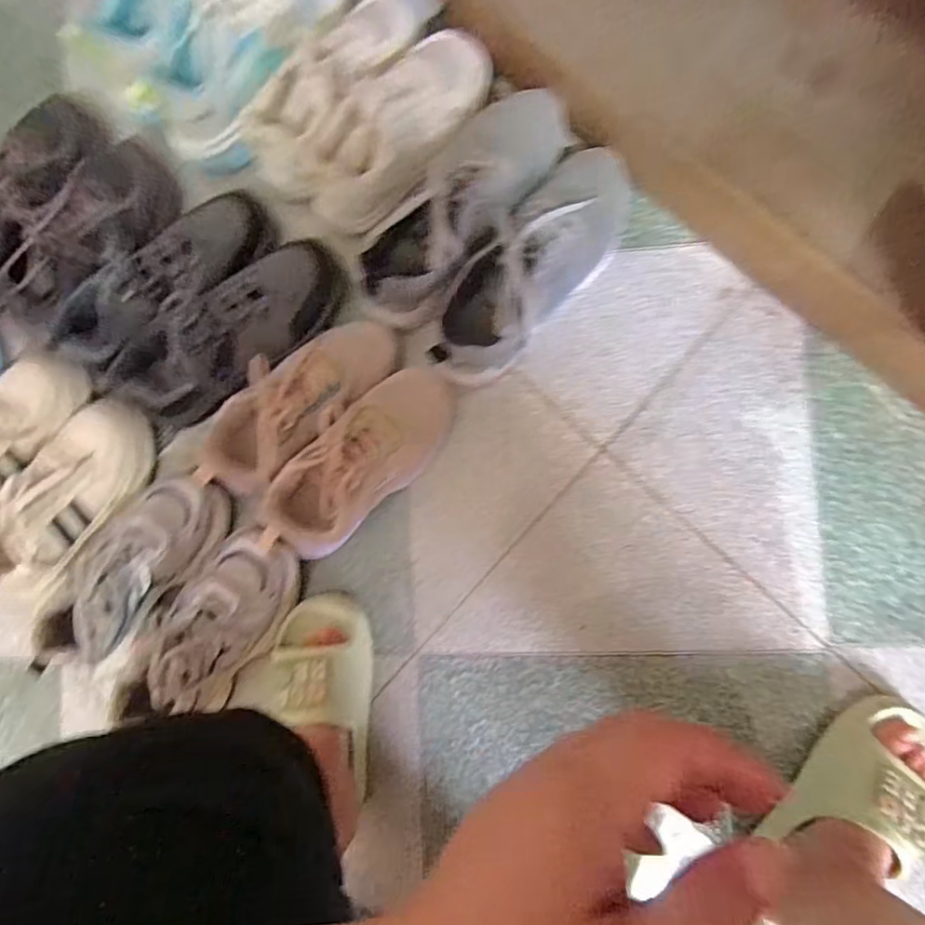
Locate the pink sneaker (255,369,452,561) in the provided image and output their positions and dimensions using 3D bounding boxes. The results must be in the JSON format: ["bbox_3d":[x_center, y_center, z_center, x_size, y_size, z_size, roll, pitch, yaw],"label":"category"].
[{"bbox_3d":[-0.109,-0.002,0.611,0.242,0.076,0.097,-45,82,3],"label":"pink sneaker"}]

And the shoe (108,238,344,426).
[{"bbox_3d":[-0.249,-0.139,0.619,0.270,0.082,0.113,-45,82,3],"label":"shoe"}]

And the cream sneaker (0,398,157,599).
[{"bbox_3d":[-0.428,0.047,0.627,0.120,0.079,0.232,35,91,8],"label":"cream sneaker"}]

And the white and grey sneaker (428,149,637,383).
[{"bbox_3d":[0.075,-0.204,0.595,0.099,0.092,0.286,41,92,8],"label":"white and grey sneaker"}]

